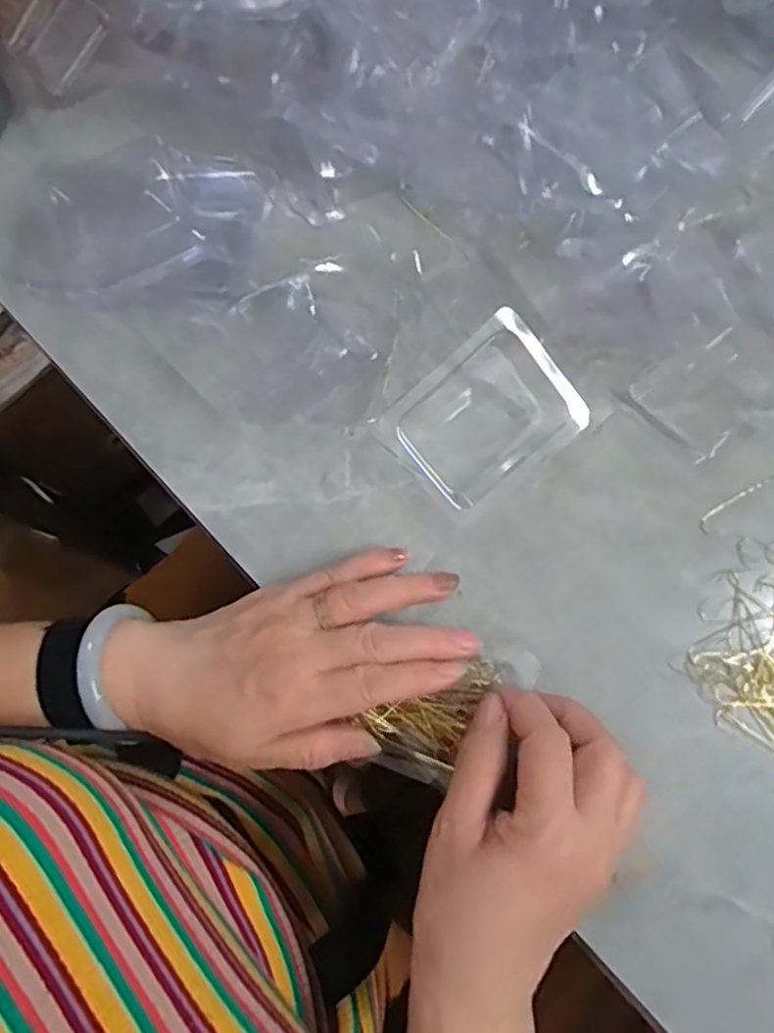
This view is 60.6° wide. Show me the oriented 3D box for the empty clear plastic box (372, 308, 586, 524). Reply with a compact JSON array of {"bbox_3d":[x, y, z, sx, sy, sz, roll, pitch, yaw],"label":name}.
[{"bbox_3d":[0.053,-0.057,0.359,0.103,0.027,0.079,-39,83,-7],"label":"empty clear plastic box"}]

